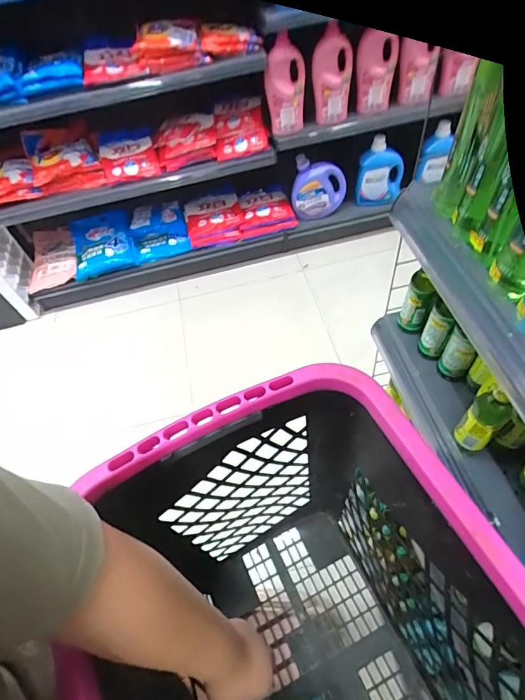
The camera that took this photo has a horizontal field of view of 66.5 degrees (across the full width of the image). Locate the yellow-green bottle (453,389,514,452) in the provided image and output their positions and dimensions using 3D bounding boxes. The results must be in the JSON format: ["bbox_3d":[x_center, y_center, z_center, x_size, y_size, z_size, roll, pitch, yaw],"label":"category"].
[{"bbox_3d":[0.259,0.079,0.468,0.036,0.112,0.040,-32,57,-14],"label":"yellow-green bottle"}]

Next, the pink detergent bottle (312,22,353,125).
[{"bbox_3d":[0.249,-1.024,1.505,0.148,0.296,0.068,-11,45,-5],"label":"pink detergent bottle"}]

